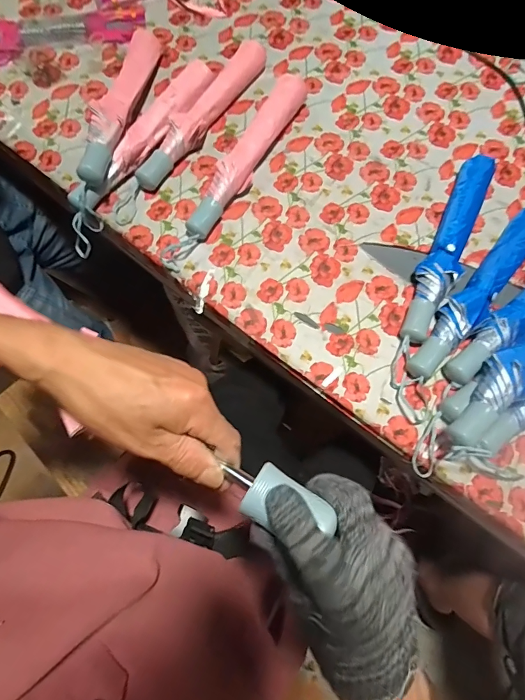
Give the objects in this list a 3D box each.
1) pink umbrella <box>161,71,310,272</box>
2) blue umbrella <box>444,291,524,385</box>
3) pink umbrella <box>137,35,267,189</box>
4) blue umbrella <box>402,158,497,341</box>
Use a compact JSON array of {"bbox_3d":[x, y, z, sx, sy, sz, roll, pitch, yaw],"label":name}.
[{"bbox_3d":[-0.036,-0.306,0.635,0.059,0.054,0.420,28,74,8],"label":"pink umbrella"},{"bbox_3d":[0.407,-0.074,0.580,0.360,0.047,0.050,-37,77,-12],"label":"blue umbrella"},{"bbox_3d":[-0.103,-0.413,0.675,0.055,0.038,0.349,29,74,8],"label":"pink umbrella"},{"bbox_3d":[0.295,-0.166,0.610,0.060,0.043,0.356,27,74,7],"label":"blue umbrella"}]

